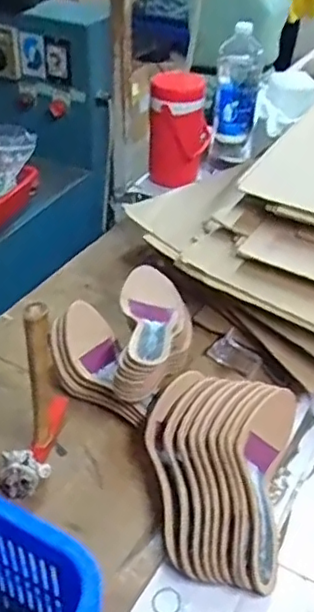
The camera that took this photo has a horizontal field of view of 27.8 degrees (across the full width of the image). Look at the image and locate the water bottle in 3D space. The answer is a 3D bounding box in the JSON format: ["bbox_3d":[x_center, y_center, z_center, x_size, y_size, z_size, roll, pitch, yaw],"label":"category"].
[{"bbox_3d":[0.157,-0.400,1.260,0.093,0.272,0.072,6,38,4],"label":"water bottle"}]

